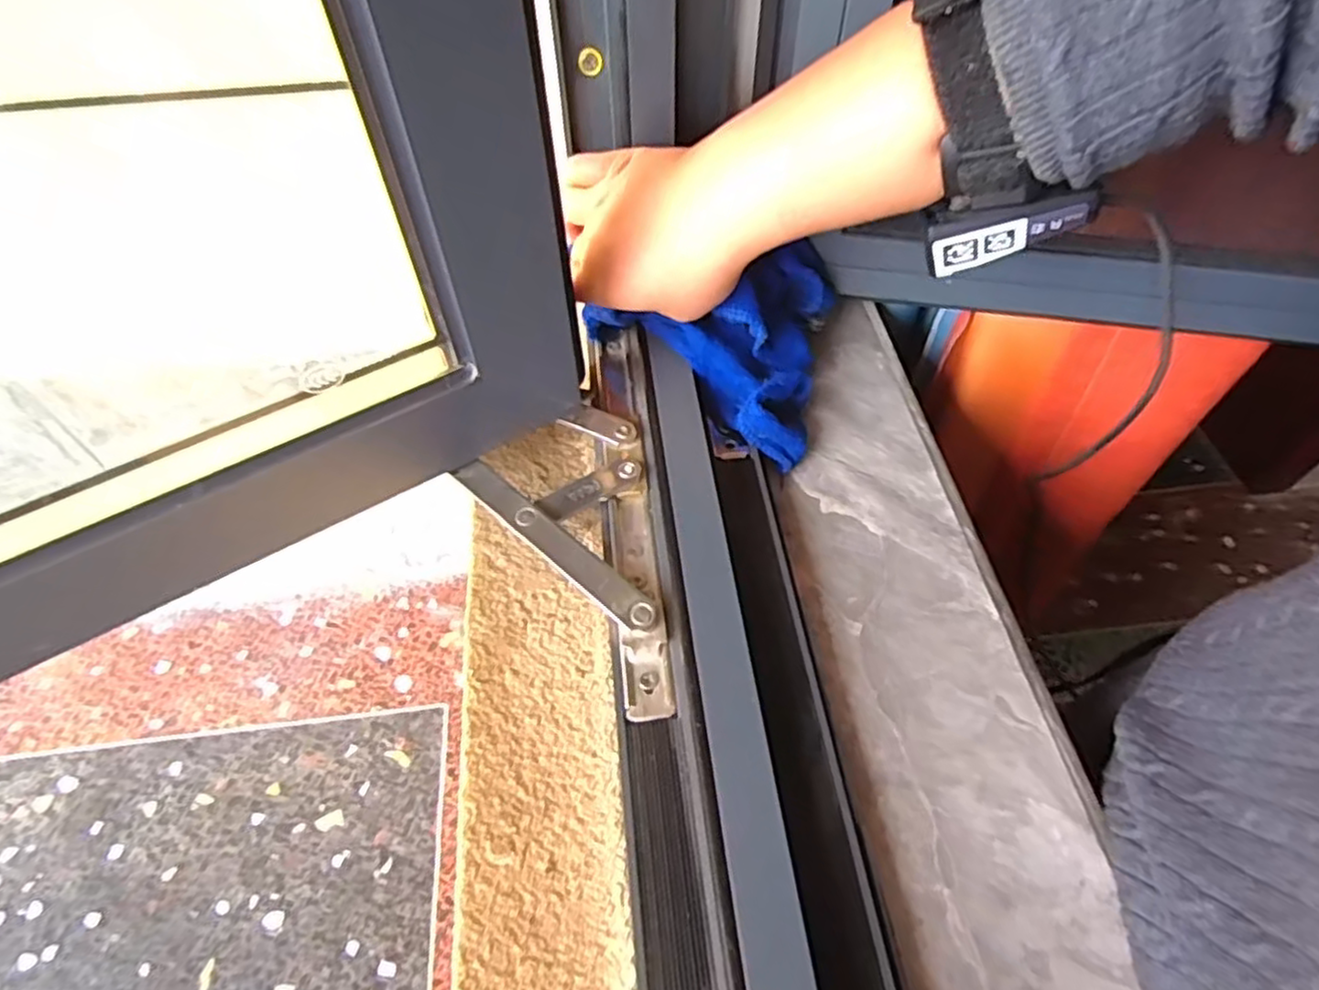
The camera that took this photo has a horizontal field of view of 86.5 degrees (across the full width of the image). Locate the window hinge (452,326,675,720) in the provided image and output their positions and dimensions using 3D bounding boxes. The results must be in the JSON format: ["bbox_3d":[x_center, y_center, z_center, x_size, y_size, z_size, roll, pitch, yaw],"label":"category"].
[{"bbox_3d":[-0.051,0.009,0.368,0.093,0.029,0.220,-5,54,-3],"label":"window hinge"}]

